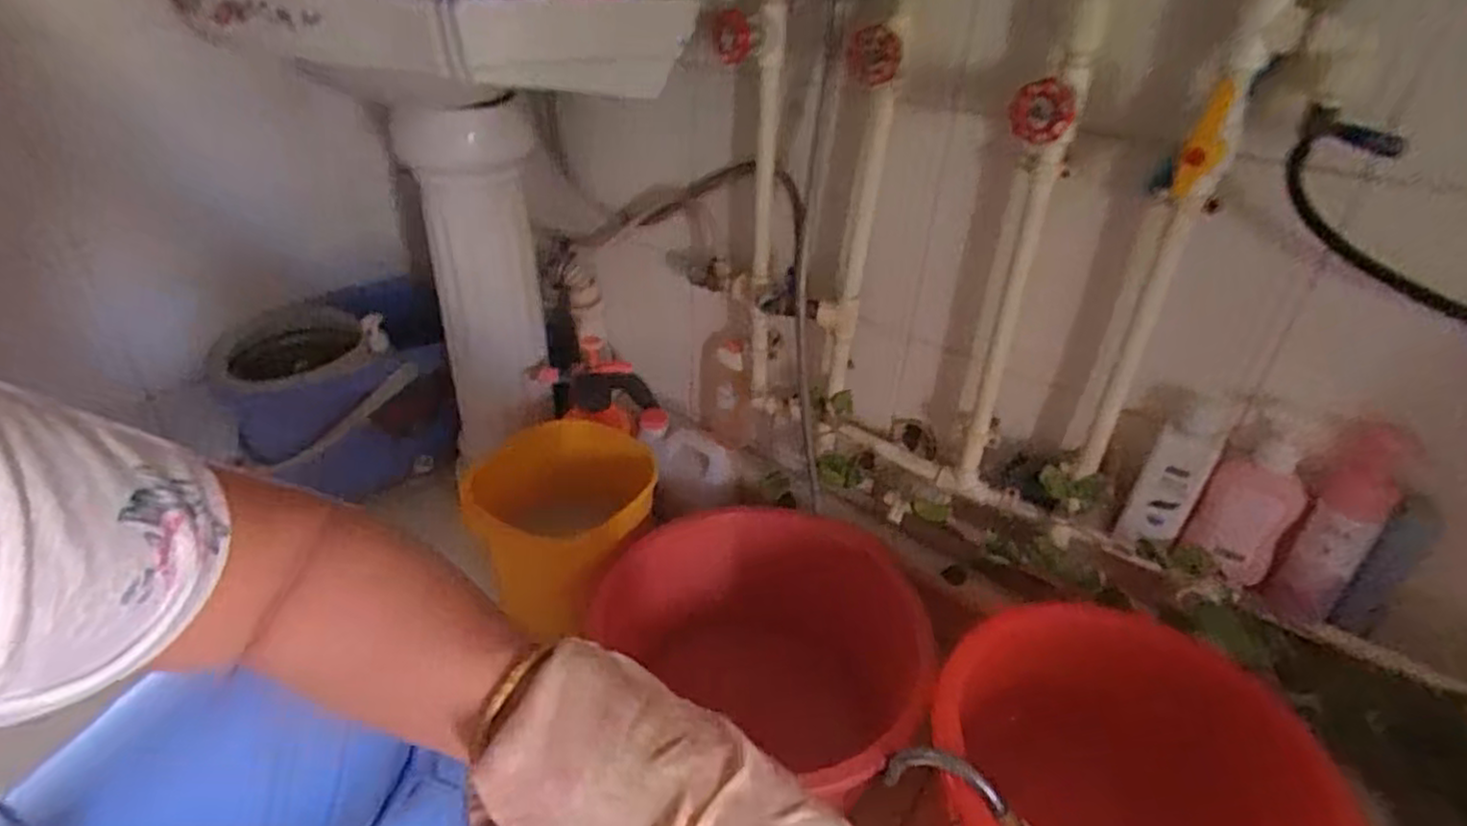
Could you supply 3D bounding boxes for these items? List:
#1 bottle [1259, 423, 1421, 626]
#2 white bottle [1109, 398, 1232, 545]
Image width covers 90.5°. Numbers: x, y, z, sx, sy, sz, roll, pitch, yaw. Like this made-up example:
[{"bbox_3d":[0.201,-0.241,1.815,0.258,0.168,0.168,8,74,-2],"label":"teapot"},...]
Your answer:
[{"bbox_3d":[0.521,0.099,0.626,0.038,0.185,0.050,-23,42,-34],"label":"bottle"},{"bbox_3d":[0.415,0.057,0.686,0.051,0.155,0.031,26,40,31],"label":"white bottle"}]

